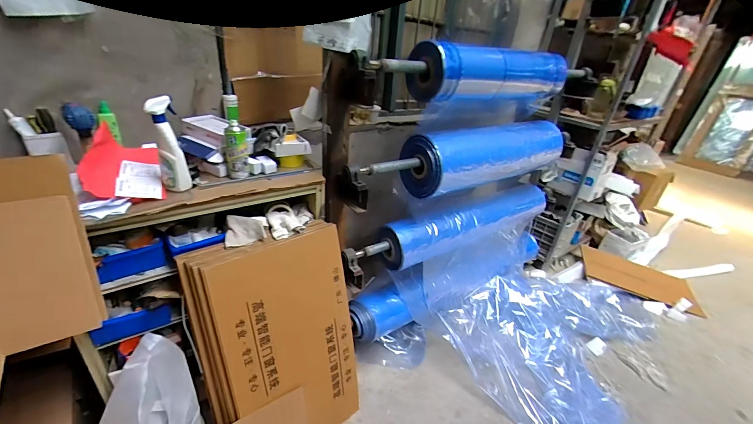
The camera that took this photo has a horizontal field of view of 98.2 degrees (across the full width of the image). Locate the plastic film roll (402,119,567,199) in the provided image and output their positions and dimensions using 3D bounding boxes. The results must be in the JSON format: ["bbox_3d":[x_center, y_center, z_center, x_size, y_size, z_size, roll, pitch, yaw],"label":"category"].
[{"bbox_3d":[0.574,-0.297,1.661,0.951,0.250,0.257,-16,34,-35],"label":"plastic film roll"}]

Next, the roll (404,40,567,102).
[{"bbox_3d":[0.491,-0.601,1.416,0.895,0.190,0.209,-13,33,-32],"label":"roll"}]

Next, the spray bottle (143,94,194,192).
[{"bbox_3d":[-0.586,-0.186,0.923,0.067,0.253,0.064,-17,35,-36],"label":"spray bottle"}]

